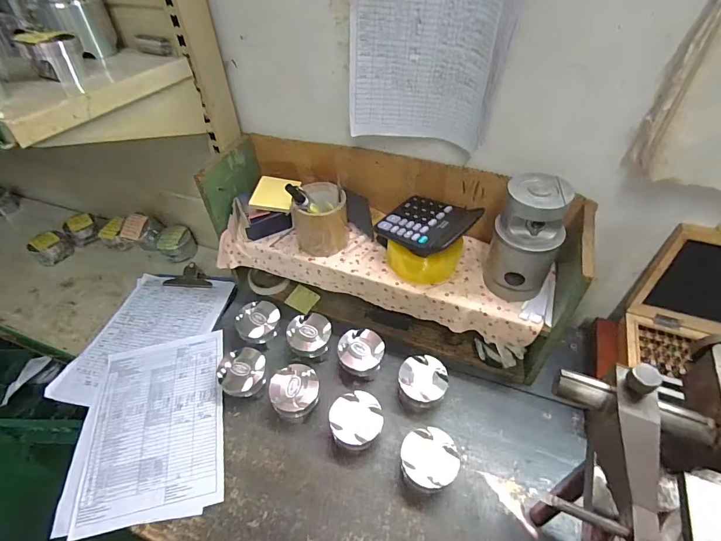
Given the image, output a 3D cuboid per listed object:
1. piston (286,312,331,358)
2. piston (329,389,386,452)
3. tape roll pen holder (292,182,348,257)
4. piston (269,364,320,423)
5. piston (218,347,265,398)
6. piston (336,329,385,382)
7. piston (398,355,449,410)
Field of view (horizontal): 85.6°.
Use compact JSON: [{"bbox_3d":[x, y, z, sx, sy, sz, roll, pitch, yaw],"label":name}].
[{"bbox_3d":[-0.093,0.123,0.716,0.084,0.057,0.075,1,47,2],"label":"piston"},{"bbox_3d":[-0.007,0.238,0.607,0.083,0.050,0.076,-1,47,1],"label":"piston"},{"bbox_3d":[-0.067,-0.092,0.659,0.091,0.094,0.096,-1,47,0],"label":"tape roll pen holder"},{"bbox_3d":[-0.107,0.201,0.642,0.081,0.054,0.083,5,47,5],"label":"piston"},{"bbox_3d":[-0.200,0.174,0.662,0.075,0.051,0.074,-1,47,1],"label":"piston"},{"bbox_3d":[0.001,0.148,0.685,0.078,0.060,0.075,15,49,14],"label":"piston"},{"bbox_3d":[0.103,0.187,0.647,0.082,0.060,0.080,0,47,1],"label":"piston"}]

